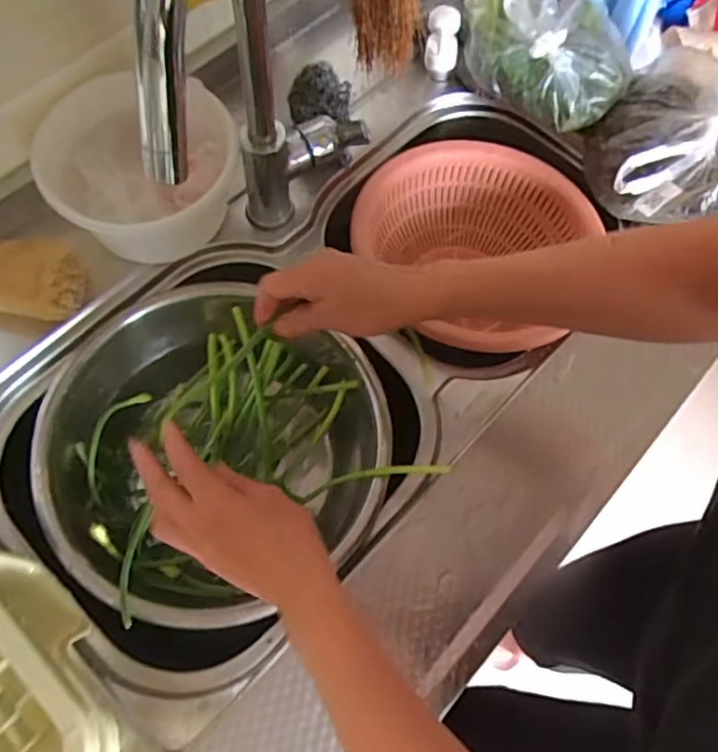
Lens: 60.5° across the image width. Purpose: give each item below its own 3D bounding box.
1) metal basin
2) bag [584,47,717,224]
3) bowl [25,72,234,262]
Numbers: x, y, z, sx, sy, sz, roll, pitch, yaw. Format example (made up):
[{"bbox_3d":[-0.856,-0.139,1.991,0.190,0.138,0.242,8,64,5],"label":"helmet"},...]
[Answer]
[{"bbox_3d":[-0.138,0.086,0.602,0.298,0.144,0.297,1,68,-3],"label":"metal basin"},{"bbox_3d":[0.348,-0.243,0.646,0.195,0.086,0.215,3,67,-2],"label":"bag"},{"bbox_3d":[-0.196,-0.179,0.579,0.176,0.121,0.156,-16,69,-10],"label":"bowl"}]

